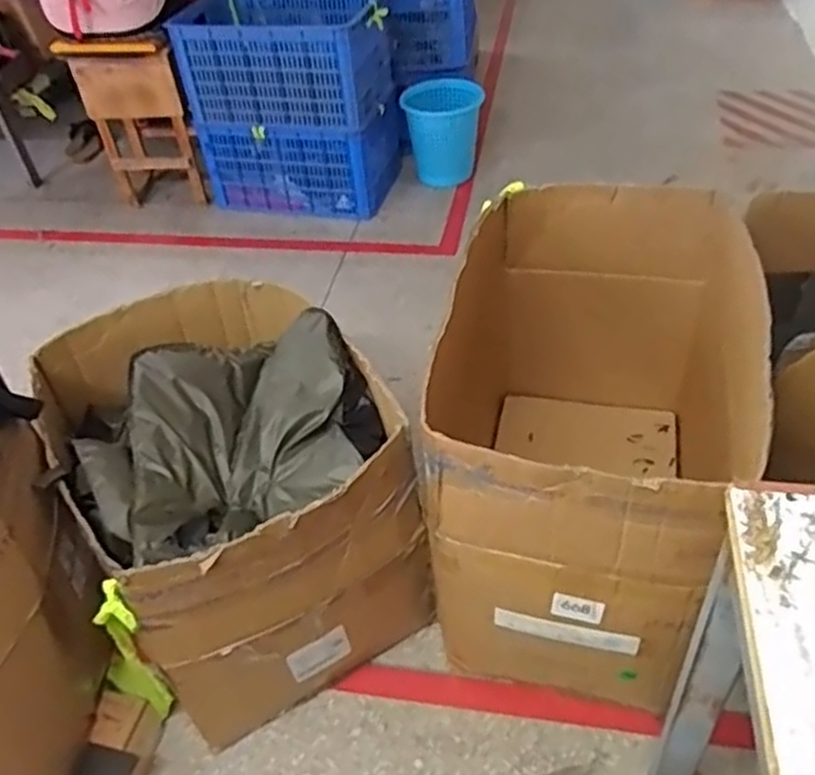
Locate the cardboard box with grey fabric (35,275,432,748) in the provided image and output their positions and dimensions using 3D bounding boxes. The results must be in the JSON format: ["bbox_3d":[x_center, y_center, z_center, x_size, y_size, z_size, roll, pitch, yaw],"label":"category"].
[{"bbox_3d":[-0.302,0.195,1.314,0.496,0.511,0.587,-23,45,-17],"label":"cardboard box with grey fabric"}]

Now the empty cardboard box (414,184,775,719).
[{"bbox_3d":[0.311,0.093,1.324,0.504,0.579,0.708,10,45,18],"label":"empty cardboard box"}]

